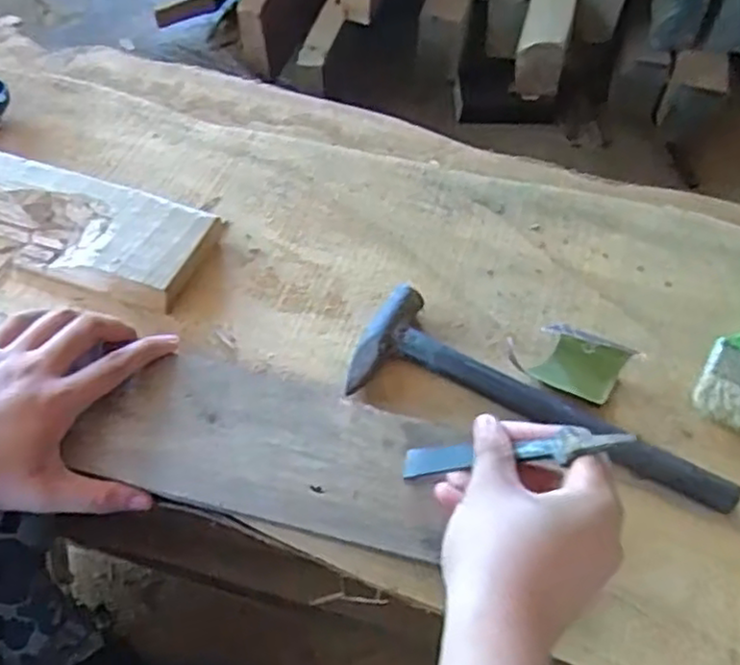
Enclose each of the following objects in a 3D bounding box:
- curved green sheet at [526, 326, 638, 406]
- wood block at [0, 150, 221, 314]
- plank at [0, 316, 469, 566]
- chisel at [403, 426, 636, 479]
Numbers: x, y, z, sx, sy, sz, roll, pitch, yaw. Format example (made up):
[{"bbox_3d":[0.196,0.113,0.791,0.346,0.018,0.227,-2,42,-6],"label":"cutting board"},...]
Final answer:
[{"bbox_3d":[0.154,0.020,0.514,0.061,0.033,0.035,24,60,14],"label":"curved green sheet"},{"bbox_3d":[-0.306,-0.110,0.576,0.357,0.031,0.091,17,54,7],"label":"wood block"},{"bbox_3d":[-0.179,0.044,0.468,0.467,0.024,0.095,13,54,5],"label":"plank"},{"bbox_3d":[0.075,0.068,0.395,0.008,0.149,0.021,45,51,-24],"label":"chisel"}]

